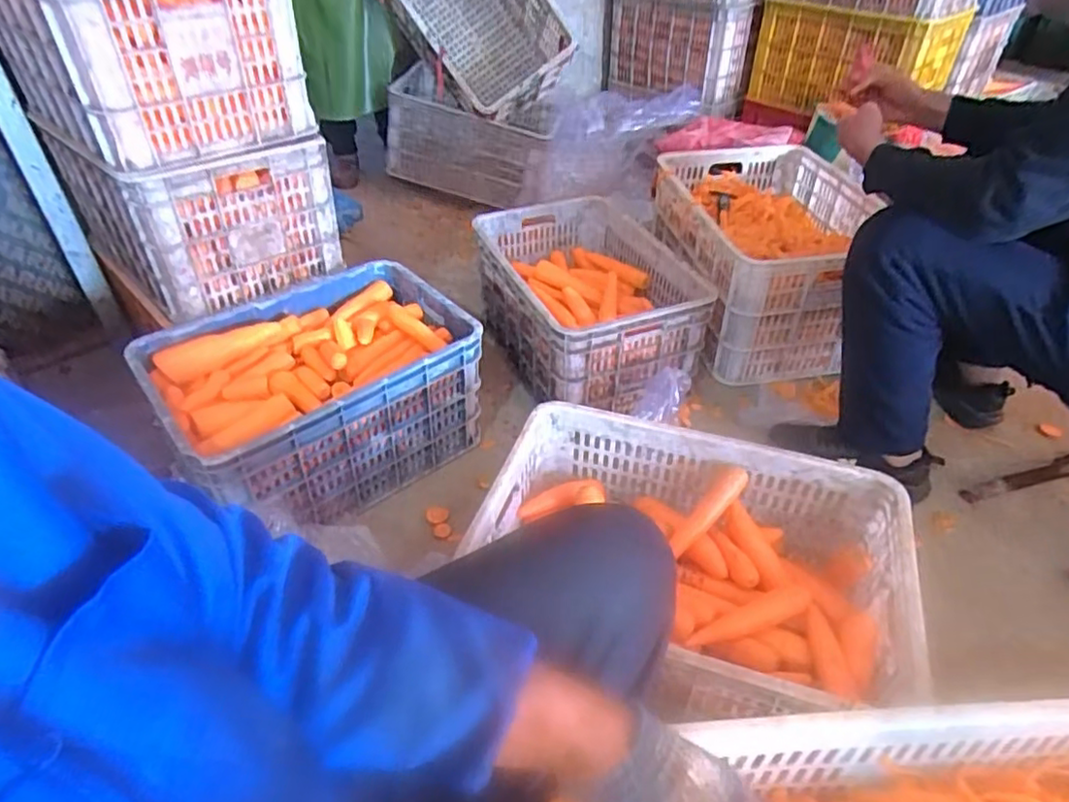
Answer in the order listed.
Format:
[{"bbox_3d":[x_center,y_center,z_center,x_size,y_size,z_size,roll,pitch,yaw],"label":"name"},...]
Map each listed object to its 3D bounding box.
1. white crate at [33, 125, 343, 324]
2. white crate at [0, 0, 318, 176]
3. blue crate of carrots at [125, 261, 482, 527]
[{"bbox_3d":[-0.662,-0.399,1.255,0.435,0.247,0.346,32,50,32],"label":"white crate"},{"bbox_3d":[-0.713,-0.653,1.131,0.549,0.277,0.356,30,49,31],"label":"white crate"},{"bbox_3d":[-0.386,-0.011,1.201,0.517,0.265,0.356,-31,49,-31],"label":"blue crate of carrots"}]

